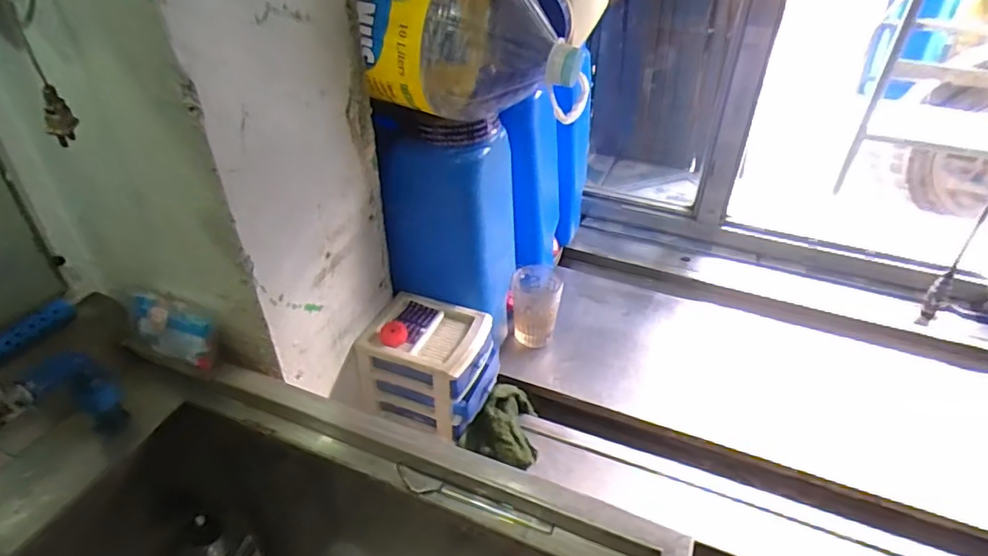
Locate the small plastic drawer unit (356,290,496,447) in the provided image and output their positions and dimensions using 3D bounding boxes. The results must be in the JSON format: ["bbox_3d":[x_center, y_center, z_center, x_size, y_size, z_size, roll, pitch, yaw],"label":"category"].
[{"bbox_3d":[-0.092,0.133,0.900,0.178,0.137,0.144,16,40,19],"label":"small plastic drawer unit"}]

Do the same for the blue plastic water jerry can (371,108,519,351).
[{"bbox_3d":[-0.061,-0.071,0.912,0.163,0.302,0.155,10,39,12],"label":"blue plastic water jerry can"}]

